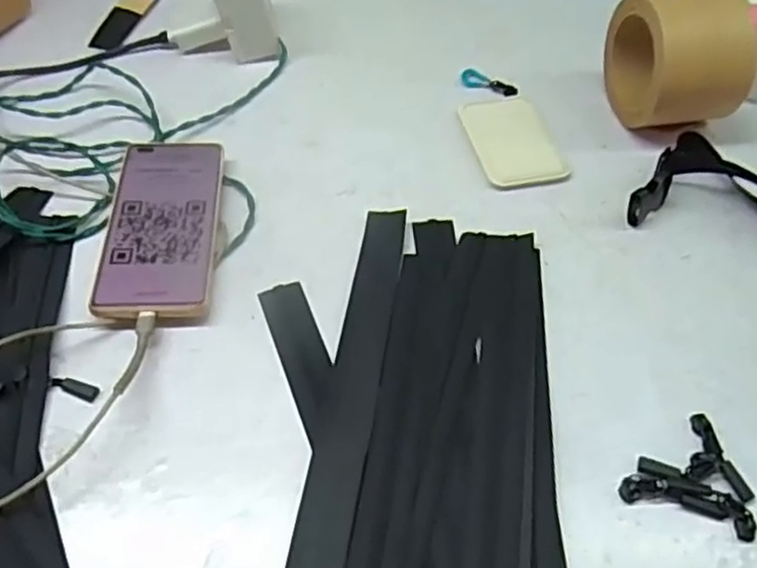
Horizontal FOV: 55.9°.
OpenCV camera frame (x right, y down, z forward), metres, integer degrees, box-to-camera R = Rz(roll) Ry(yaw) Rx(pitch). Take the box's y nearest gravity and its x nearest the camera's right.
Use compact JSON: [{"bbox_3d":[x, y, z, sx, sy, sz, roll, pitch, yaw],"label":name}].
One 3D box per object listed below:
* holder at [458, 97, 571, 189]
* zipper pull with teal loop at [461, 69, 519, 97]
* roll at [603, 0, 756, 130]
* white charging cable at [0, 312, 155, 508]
[{"bbox_3d":[0.111,-0.121,0.595,0.065,0.008,0.100,-10,52,-9],"label":"holder"},{"bbox_3d":[0.101,-0.182,0.647,0.053,0.006,0.017,22,54,16],"label":"zipper pull with teal loop"},{"bbox_3d":[0.244,-0.184,0.583,0.081,0.109,0.109,-4,52,-4],"label":"roll"},{"bbox_3d":[-0.208,0.069,0.425,0.099,0.033,0.147,14,53,10],"label":"white charging cable"}]

